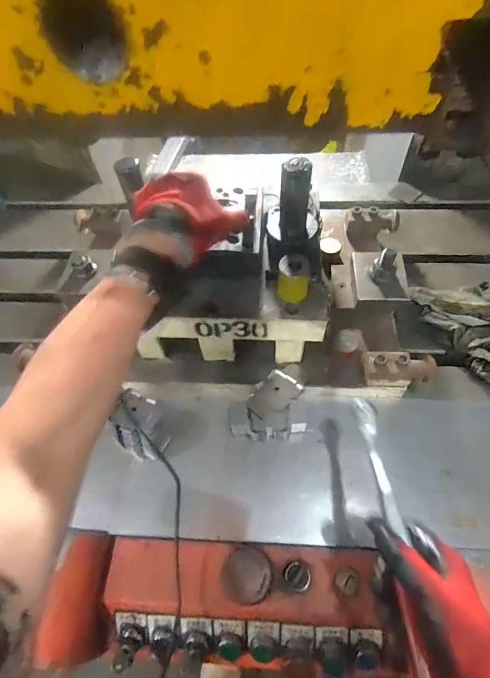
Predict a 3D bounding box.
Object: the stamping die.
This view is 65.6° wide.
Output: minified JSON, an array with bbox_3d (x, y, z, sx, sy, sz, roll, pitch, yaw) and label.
[{"bbox_3d":[-0.015,-0.107,0.527,0.242,0.215,0.205,1,58,2],"label":"stamping die"}]

